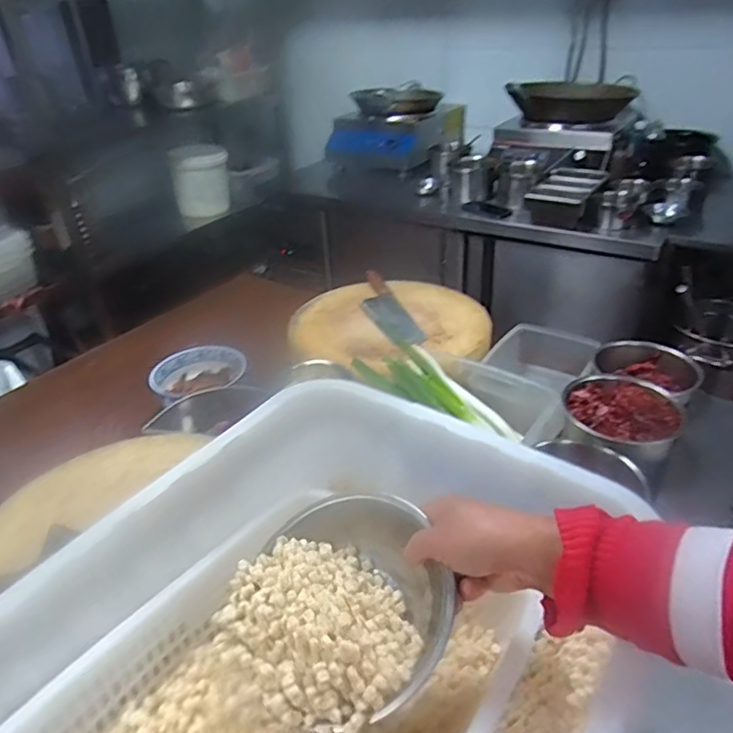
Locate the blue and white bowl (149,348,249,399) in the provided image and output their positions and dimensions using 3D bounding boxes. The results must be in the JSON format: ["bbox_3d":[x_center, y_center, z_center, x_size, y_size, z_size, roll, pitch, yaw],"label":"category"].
[{"bbox_3d":[-0.313,0.019,1.094,0.178,0.050,0.176,-2,32,1],"label":"blue and white bowl"}]

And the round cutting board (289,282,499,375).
[{"bbox_3d":[0.043,-0.098,1.182,0.395,0.044,0.369,-2,32,1],"label":"round cutting board"}]

